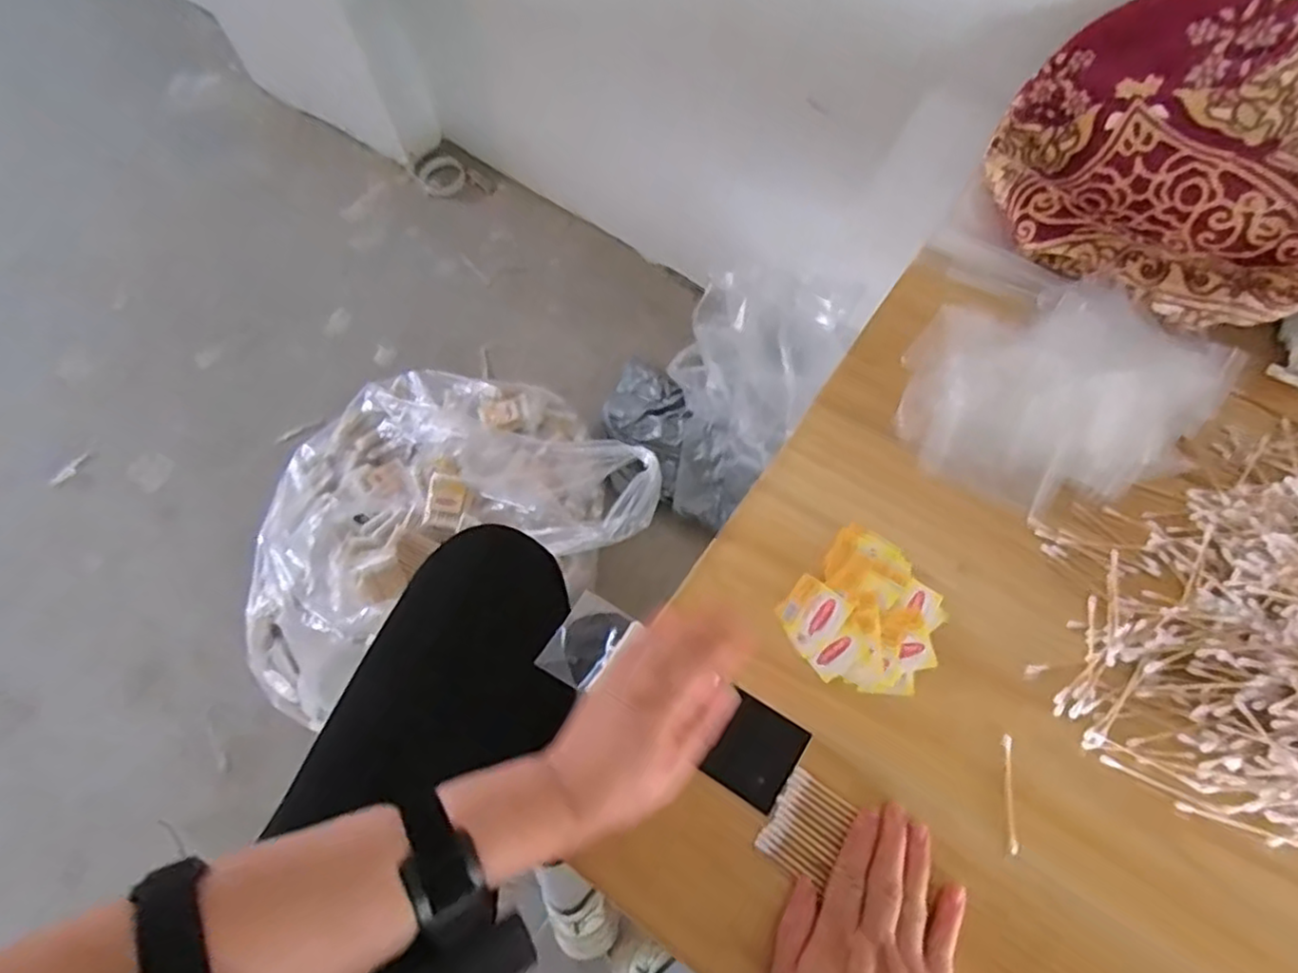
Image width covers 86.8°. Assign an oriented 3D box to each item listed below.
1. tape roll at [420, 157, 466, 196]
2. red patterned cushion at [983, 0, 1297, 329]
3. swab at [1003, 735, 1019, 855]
[{"bbox_3d":[-0.432,-0.652,1.437,0.091,0.026,0.088,-1,67,2],"label":"tape roll"},{"bbox_3d":[0.424,-0.270,0.554,0.292,0.066,0.225,42,110,28],"label":"red patterned cushion"},{"bbox_3d":[0.240,0.204,0.455,0.007,0.004,0.072,5,68,4],"label":"swab"}]

